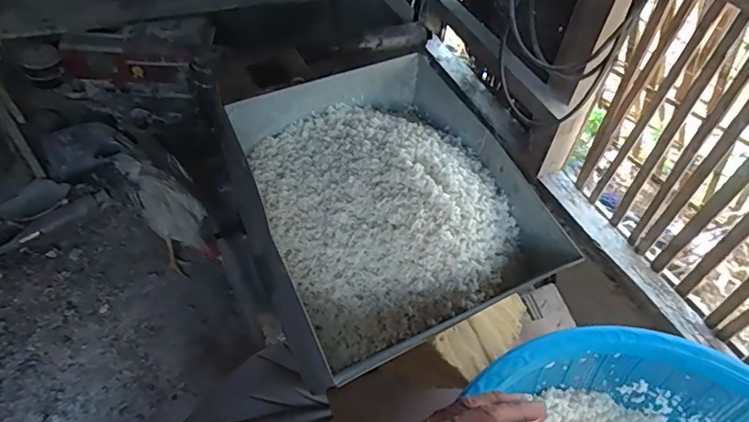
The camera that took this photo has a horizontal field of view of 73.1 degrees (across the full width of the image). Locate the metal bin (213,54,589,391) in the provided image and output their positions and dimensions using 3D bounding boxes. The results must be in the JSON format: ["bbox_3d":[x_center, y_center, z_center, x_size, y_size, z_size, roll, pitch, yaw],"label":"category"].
[{"bbox_3d":[-0.001,-0.003,0.471,0.239,0.109,0.269,-18,55,-19],"label":"metal bin"}]

